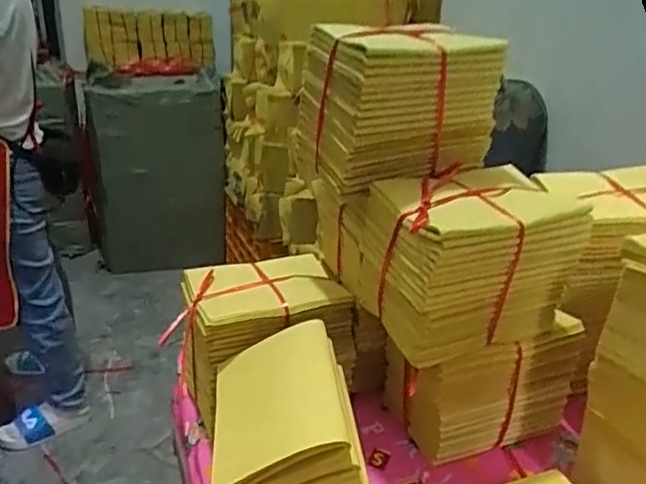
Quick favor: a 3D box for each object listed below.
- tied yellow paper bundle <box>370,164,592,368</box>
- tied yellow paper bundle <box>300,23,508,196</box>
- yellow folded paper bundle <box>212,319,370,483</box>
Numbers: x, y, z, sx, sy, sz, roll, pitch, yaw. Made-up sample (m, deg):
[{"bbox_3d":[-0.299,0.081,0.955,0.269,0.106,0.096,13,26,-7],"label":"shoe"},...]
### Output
[{"bbox_3d":[0.141,0.015,0.561,0.176,0.135,0.125,-7,25,-20],"label":"tied yellow paper bundle"},{"bbox_3d":[0.074,-0.137,0.579,0.167,0.138,0.108,-12,27,-31],"label":"tied yellow paper bundle"},{"bbox_3d":[-0.038,0.179,0.517,0.116,0.131,0.169,-3,24,-13],"label":"yellow folded paper bundle"}]

